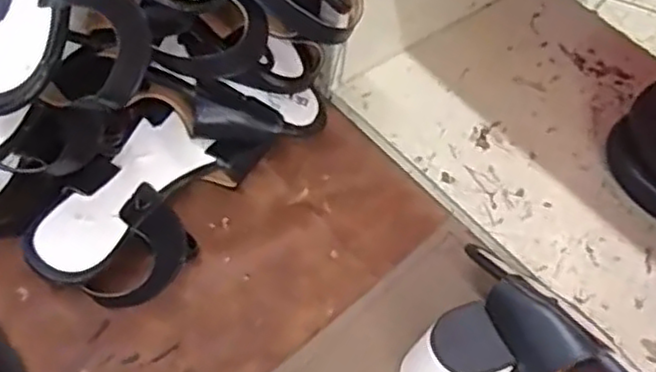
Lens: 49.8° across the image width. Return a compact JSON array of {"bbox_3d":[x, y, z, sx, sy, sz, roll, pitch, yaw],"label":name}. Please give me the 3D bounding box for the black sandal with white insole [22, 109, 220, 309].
[{"bbox_3d":[-0.126,0.019,0.482,0.089,0.049,0.138,23,58,11],"label":"black sandal with white insole"}]

